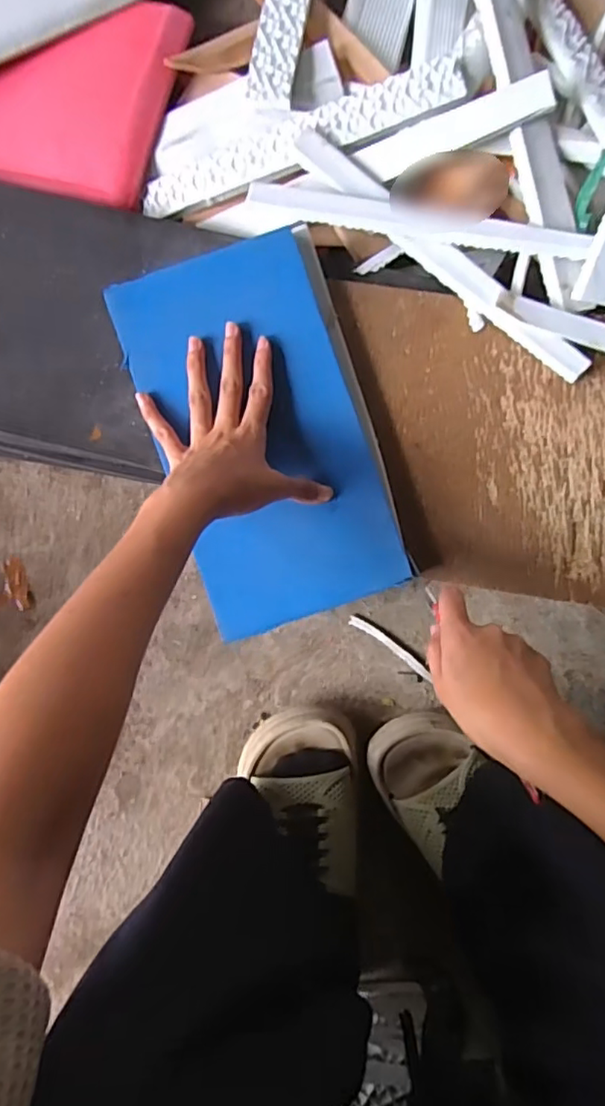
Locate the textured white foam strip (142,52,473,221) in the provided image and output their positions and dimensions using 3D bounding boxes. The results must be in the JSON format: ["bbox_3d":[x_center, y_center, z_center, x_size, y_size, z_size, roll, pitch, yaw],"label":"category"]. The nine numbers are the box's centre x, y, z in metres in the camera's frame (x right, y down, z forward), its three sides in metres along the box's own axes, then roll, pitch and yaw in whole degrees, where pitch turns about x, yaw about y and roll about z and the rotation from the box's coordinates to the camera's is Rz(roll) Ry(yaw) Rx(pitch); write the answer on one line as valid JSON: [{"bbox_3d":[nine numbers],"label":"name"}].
[{"bbox_3d":[-0.007,-0.328,0.473,0.262,0.009,0.038,-13,88,14],"label":"textured white foam strip"}]

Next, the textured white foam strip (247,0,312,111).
[{"bbox_3d":[-0.012,-0.452,0.491,0.038,0.009,0.202,8,76,1],"label":"textured white foam strip"}]

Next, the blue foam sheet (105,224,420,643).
[{"bbox_3d":[-0.027,-0.092,0.453,0.159,0.020,0.277,-19,88,1],"label":"blue foam sheet"}]

